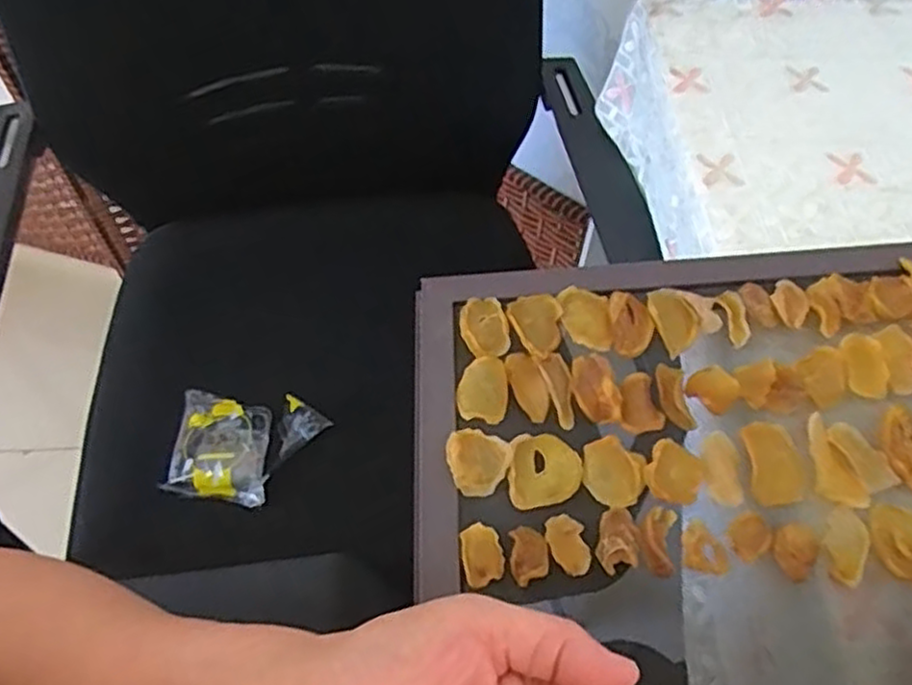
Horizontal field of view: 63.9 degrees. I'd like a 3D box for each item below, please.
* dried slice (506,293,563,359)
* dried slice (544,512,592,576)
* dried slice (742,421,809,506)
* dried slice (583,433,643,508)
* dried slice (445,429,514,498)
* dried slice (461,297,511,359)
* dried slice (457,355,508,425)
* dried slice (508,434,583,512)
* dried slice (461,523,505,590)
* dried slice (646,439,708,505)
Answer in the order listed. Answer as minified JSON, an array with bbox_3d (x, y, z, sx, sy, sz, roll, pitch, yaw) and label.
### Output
[{"bbox_3d":[0.043,-0.010,0.375,0.026,0.008,0.036,-18,59,-12],"label":"dried slice"},{"bbox_3d":[0.049,0.088,0.320,0.017,0.004,0.027,-8,57,-6],"label":"dried slice"},{"bbox_3d":[0.146,0.055,0.336,0.025,0.005,0.040,1,57,1],"label":"dried slice"},{"bbox_3d":[0.071,0.060,0.335,0.025,0.004,0.033,-15,58,-10],"label":"dried slice"},{"bbox_3d":[0.009,0.054,0.339,0.030,0.006,0.030,0,57,0],"label":"dried slice"},{"bbox_3d":[0.015,-0.008,0.376,0.024,0.004,0.038,-6,57,-4],"label":"dried slice"},{"bbox_3d":[0.014,0.022,0.356,0.023,0.008,0.033,7,57,4],"label":"dried slice"},{"bbox_3d":[0.041,0.059,0.339,0.034,0.006,0.034,0,57,0],"label":"dried slice"},{"bbox_3d":[0.012,0.092,0.318,0.017,0.007,0.025,-8,57,-5],"label":"dried slice"},{"bbox_3d":[0.100,0.060,0.335,0.025,0.006,0.026,0,57,0],"label":"dried slice"}]

